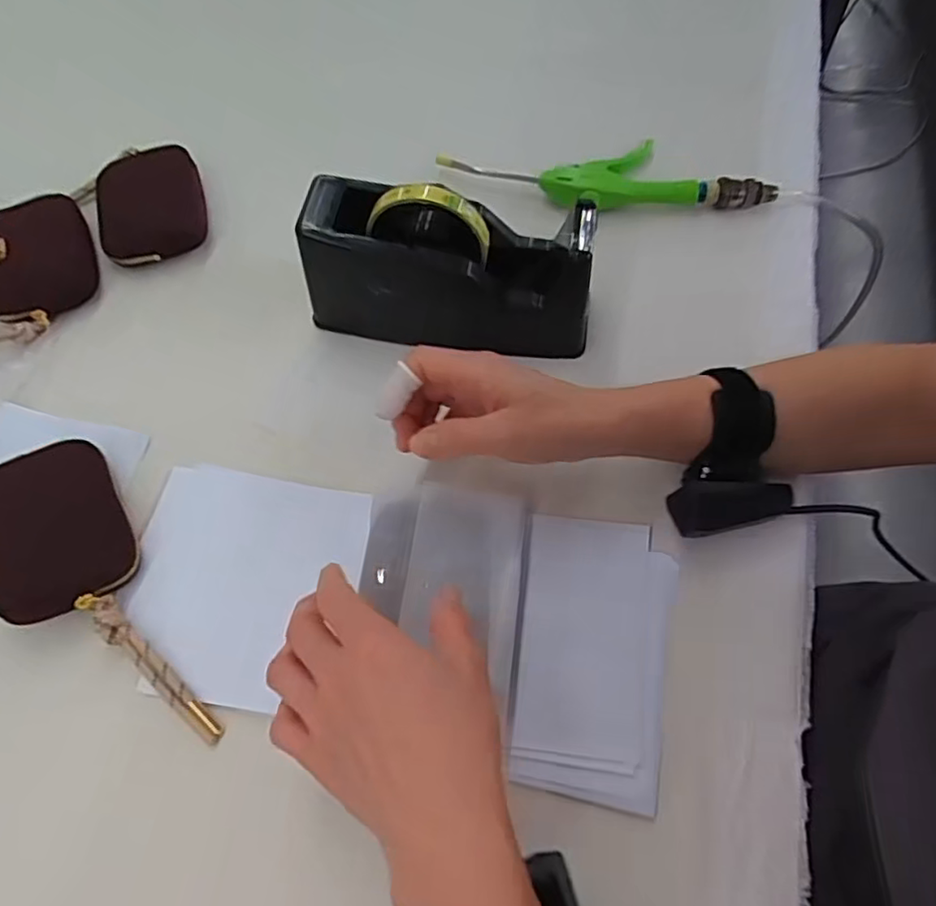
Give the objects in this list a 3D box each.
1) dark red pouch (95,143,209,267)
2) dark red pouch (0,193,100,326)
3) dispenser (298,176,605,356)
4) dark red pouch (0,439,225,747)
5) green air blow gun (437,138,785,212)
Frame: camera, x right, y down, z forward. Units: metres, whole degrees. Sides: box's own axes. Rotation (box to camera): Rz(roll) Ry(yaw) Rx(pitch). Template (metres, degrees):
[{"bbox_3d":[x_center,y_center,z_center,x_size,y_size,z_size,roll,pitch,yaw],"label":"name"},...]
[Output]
[{"bbox_3d":[-0.263,-0.205,0.522,0.086,0.028,0.117,-15,64,-8],"label":"dark red pouch"},{"bbox_3d":[-0.341,-0.153,0.493,0.082,0.025,0.111,-20,65,-11],"label":"dark red pouch"},{"bbox_3d":[-0.014,-0.133,0.442,0.194,0.114,0.069,5,63,2],"label":"dispenser"},{"bbox_3d":[-0.230,0.085,0.371,0.078,0.024,0.216,-31,67,-15],"label":"dark red pouch"},{"bbox_3d":[0.117,-0.238,0.544,0.281,0.036,0.078,-3,63,-2],"label":"green air blow gun"}]

